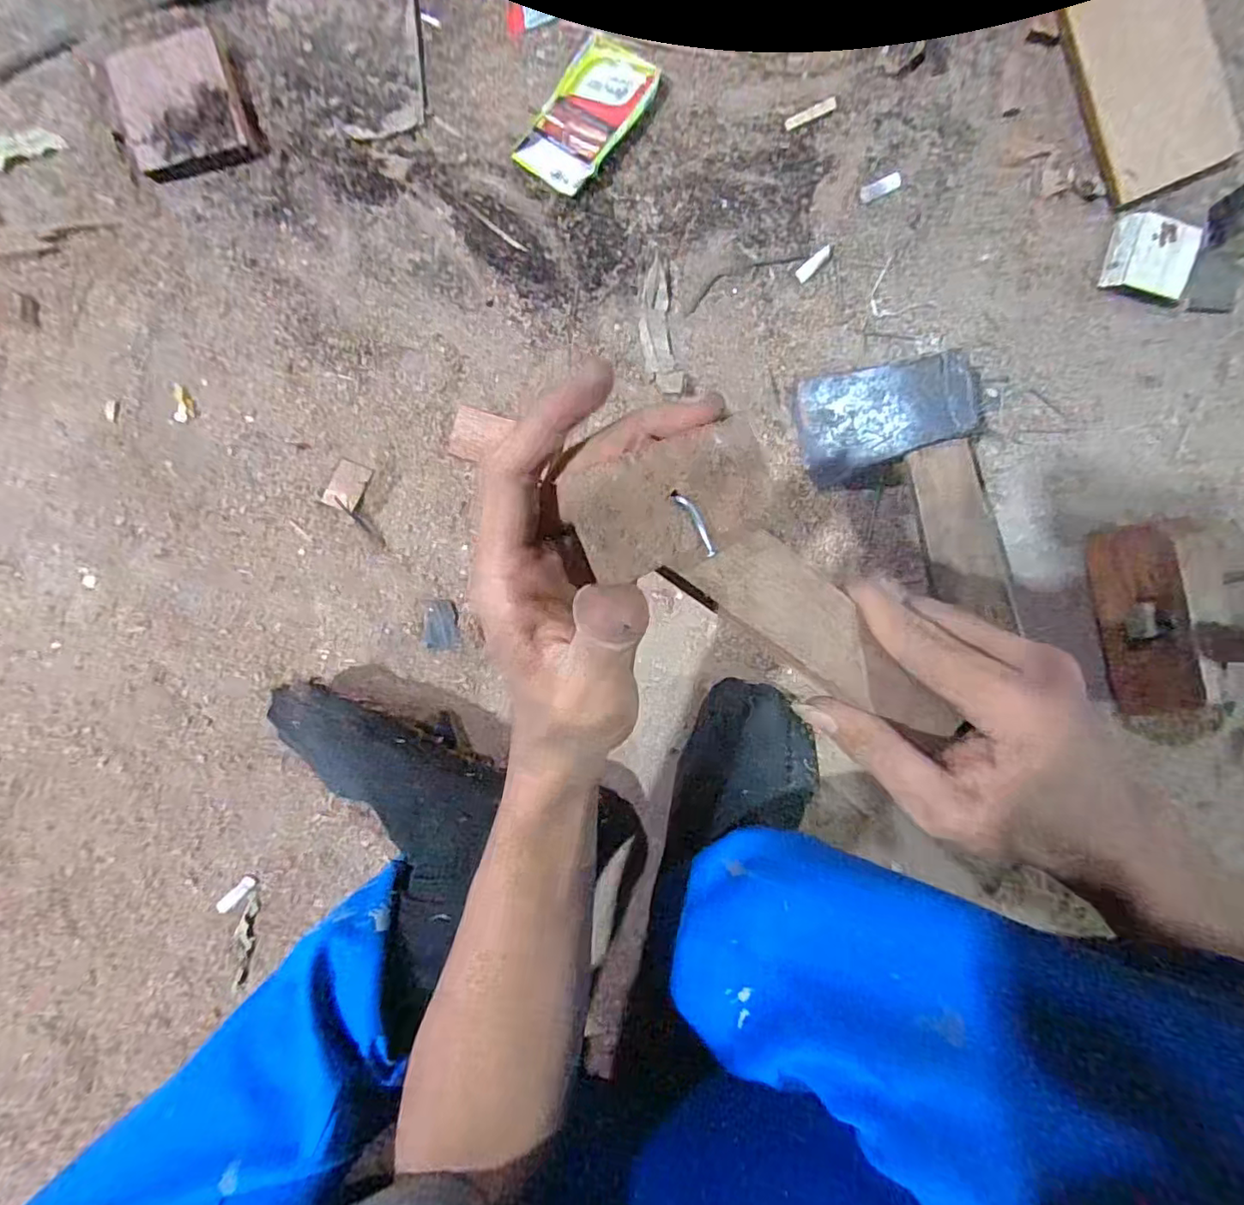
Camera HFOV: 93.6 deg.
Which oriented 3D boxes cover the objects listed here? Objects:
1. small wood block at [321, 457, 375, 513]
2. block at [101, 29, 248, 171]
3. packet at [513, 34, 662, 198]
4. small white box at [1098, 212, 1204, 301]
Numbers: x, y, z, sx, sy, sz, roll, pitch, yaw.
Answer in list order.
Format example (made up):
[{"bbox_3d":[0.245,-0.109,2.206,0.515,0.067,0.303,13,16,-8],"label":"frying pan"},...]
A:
[{"bbox_3d":[-0.200,-0.085,0.424,0.026,0.007,0.036,23,92,-2],"label":"small wood block"},{"bbox_3d":[-0.312,-0.350,0.409,0.080,0.018,0.081,-17,92,0],"label":"block"},{"bbox_3d":[-0.023,-0.346,0.413,0.061,0.016,0.104,33,92,-2],"label":"packet"},{"bbox_3d":[0.386,-0.253,0.427,0.057,0.014,0.050,13,92,-1],"label":"small white box"}]

